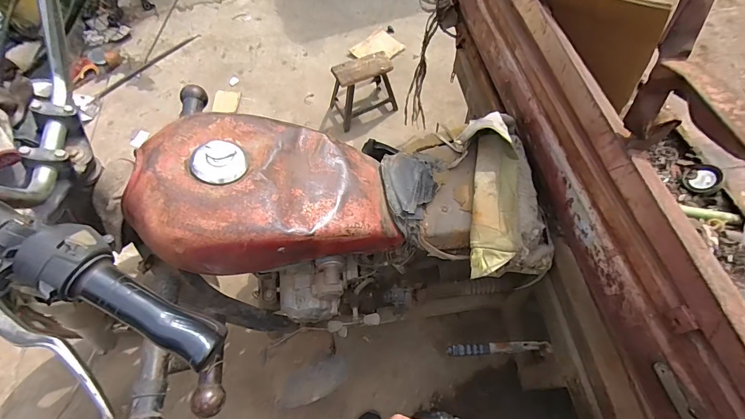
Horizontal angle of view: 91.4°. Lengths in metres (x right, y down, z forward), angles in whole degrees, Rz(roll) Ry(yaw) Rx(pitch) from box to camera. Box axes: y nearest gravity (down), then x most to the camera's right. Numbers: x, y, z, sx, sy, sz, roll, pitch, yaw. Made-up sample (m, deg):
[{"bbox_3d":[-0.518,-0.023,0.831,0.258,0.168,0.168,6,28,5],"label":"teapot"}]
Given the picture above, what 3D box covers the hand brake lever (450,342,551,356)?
[{"bbox_3d":[0.292,0.316,0.829,0.288,0.032,0.023,7,65,-23],"label":"hand brake lever"}]

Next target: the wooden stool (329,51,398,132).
[{"bbox_3d":[-0.044,-0.604,1.761,0.301,0.283,0.192,-25,65,-11],"label":"wooden stool"}]

